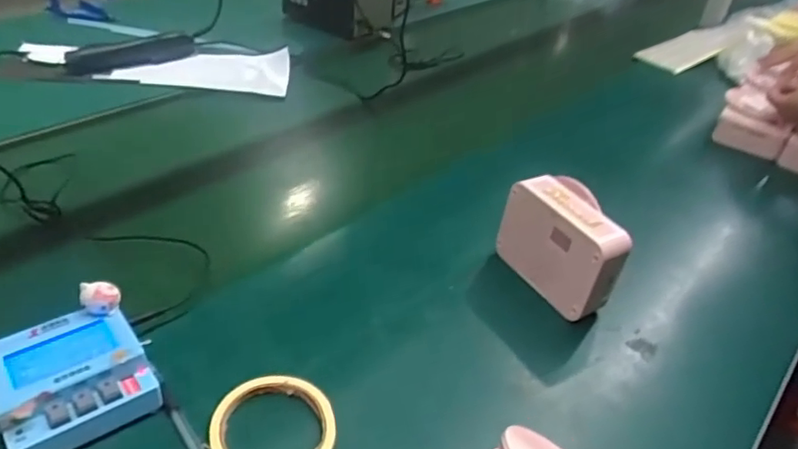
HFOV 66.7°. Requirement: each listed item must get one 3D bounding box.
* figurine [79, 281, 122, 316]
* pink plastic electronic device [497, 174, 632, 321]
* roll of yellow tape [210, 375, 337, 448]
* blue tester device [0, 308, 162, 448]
[{"bbox_3d":[-0.241,0.058,0.490,0.027,0.027,0.019,-24,44,-27],"label":"figurine"},{"bbox_3d":[0.168,0.023,0.618,0.069,0.107,0.128,-21,42,-25],"label":"pink plastic electronic device"},{"bbox_3d":[-0.096,0.157,0.467,0.091,0.015,0.092,0,38,0],"label":"roll of yellow tape"},{"bbox_3d":[-0.248,0.122,0.463,0.106,0.058,0.099,-24,44,-28],"label":"blue tester device"}]

